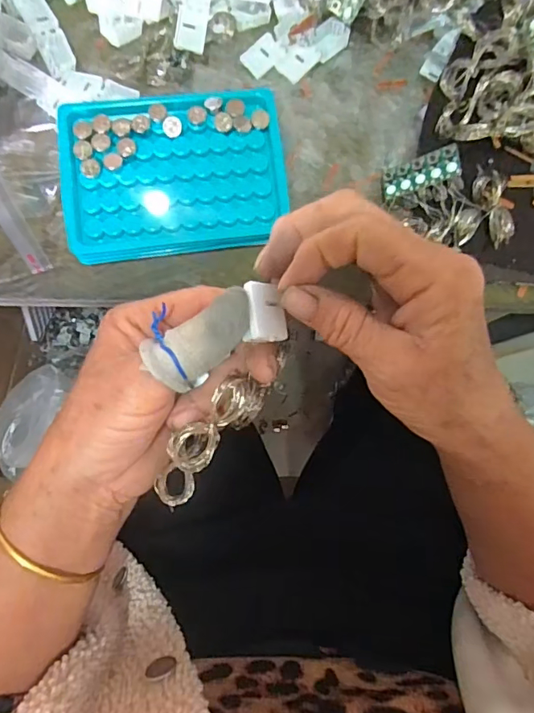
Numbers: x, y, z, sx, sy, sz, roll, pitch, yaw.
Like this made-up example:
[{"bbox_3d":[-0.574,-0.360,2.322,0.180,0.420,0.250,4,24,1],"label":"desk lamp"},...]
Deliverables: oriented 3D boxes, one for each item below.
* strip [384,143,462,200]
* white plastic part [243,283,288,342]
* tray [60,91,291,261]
[{"bbox_3d":[0.097,-0.117,0.310,0.048,0.004,0.020,-12,82,30],"label":"strip"},{"bbox_3d":[-0.001,-0.020,0.226,0.019,0.009,0.026,1,80,-33],"label":"white plastic part"},{"bbox_3d":[-0.057,-0.112,0.307,0.131,0.026,0.098,-7,83,-5],"label":"tray"}]

